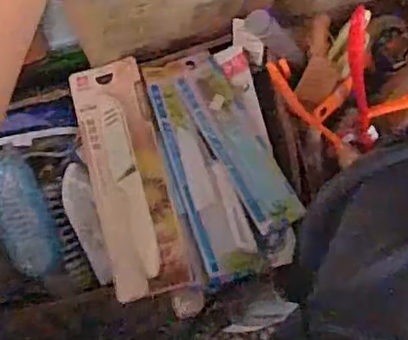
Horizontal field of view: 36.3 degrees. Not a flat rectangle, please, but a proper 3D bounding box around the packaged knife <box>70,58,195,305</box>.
[{"bbox_3d":[-0.083,0.003,0.675,0.082,0.013,0.267,-16,73,-1],"label":"packaged knife"}]

